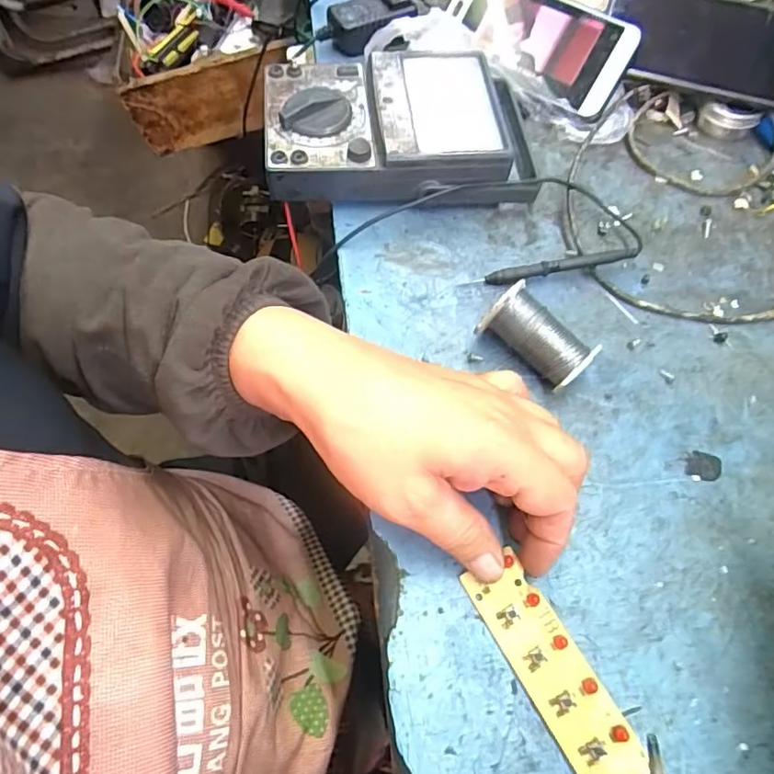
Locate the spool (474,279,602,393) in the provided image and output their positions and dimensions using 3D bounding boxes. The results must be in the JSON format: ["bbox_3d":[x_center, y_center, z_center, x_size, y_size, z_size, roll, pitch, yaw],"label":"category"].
[{"bbox_3d":[0.087,-0.026,0.327,0.061,0.037,0.032,41,67,18],"label":"spool"}]

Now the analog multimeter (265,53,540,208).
[{"bbox_3d":[0.012,-0.185,0.402,0.193,0.048,0.118,-6,62,-5],"label":"analog multimeter"}]

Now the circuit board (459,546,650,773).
[{"bbox_3d":[0.108,0.182,0.231,0.030,0.011,0.230,-26,66,-16],"label":"circuit board"}]

